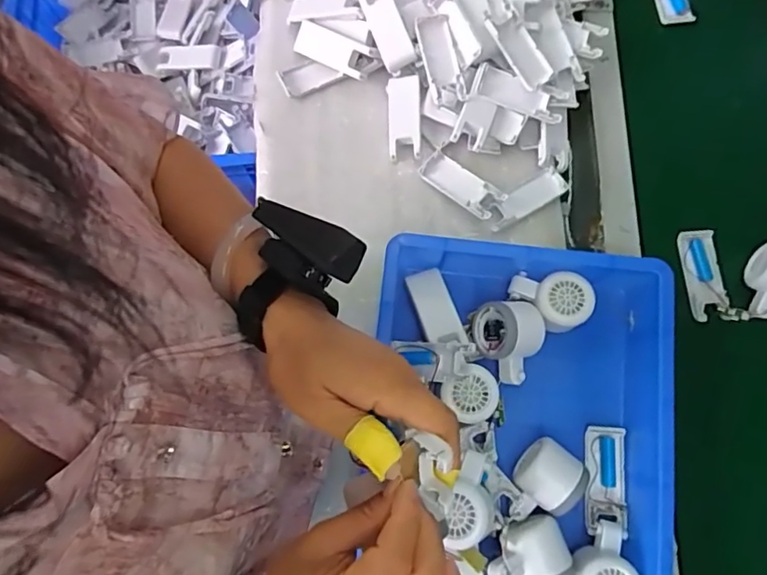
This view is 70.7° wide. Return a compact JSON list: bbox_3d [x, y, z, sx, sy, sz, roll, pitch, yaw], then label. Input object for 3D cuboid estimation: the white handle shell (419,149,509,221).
[{"bbox_3d":[0.090,-0.120,0.632,0.101,0.021,0.039,41,80,8],"label":"white handle shell"}]

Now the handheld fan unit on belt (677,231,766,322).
[{"bbox_3d":[0.411,-0.019,0.608,0.123,0.051,0.106,-6,77,-2],"label":"handheld fan unit on belt"}]

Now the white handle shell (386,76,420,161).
[{"bbox_3d":[0.025,-0.202,0.645,0.040,0.010,0.096,-6,85,19],"label":"white handle shell"}]

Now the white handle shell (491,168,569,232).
[{"bbox_3d":[0.165,-0.103,0.631,0.102,0.013,0.033,-30,79,-7],"label":"white handle shell"}]

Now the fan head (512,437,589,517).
[{"bbox_3d":[0.165,0.187,0.536,0.059,0.045,0.059,40,80,8],"label":"fan head"}]

